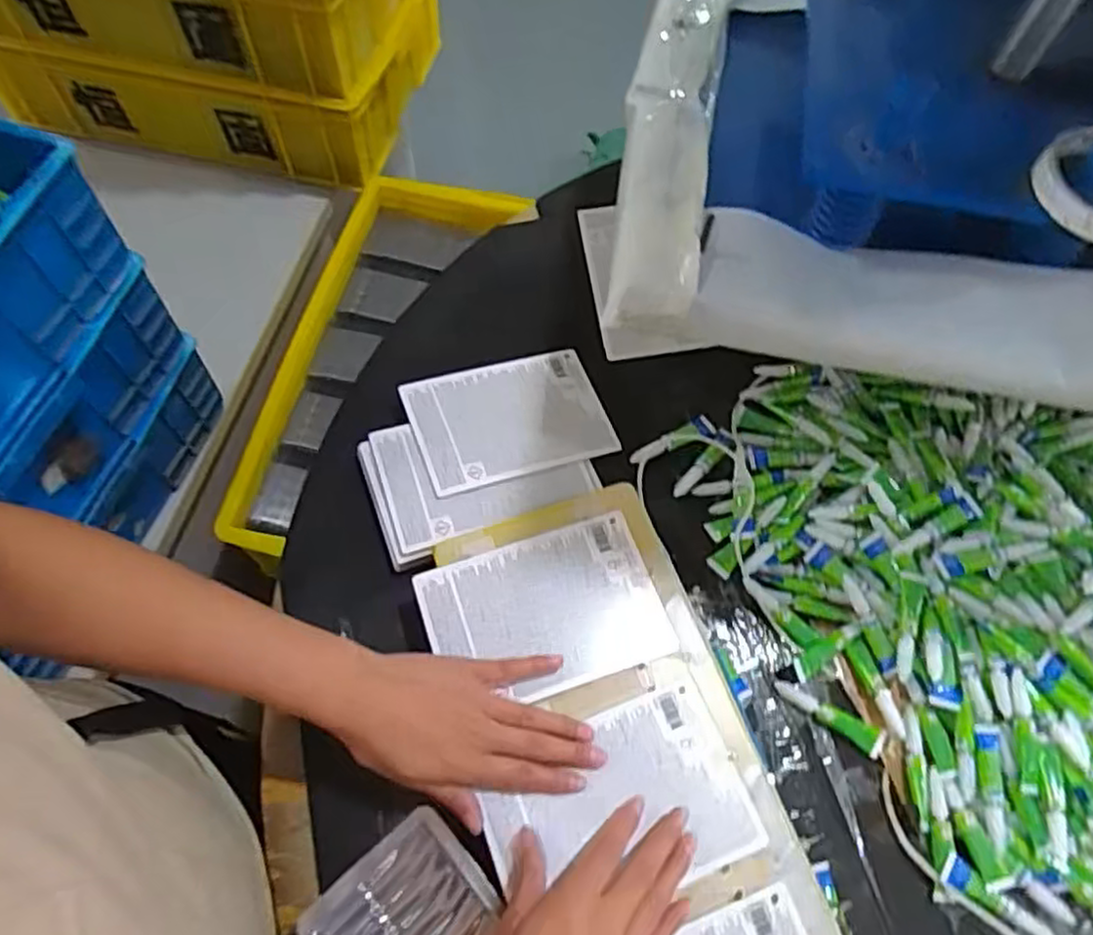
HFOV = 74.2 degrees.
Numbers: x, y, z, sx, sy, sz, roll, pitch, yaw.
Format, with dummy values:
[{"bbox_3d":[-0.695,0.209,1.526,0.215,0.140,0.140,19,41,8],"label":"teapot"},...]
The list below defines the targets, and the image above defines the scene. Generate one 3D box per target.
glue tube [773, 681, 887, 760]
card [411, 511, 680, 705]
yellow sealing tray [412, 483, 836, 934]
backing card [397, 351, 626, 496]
[{"bbox_3d":[0.208,0.185,0.534,0.081,0.013,0.019,28,65,10],"label":"glue tube"},{"bbox_3d":[-0.001,0.107,0.530,0.167,0.005,0.114,-16,66,-10],"label":"card"},{"bbox_3d":[0.053,0.217,0.480,0.184,0.012,0.417,-17,66,-11],"label":"yellow sealing tray"},{"bbox_3d":[-0.033,-0.043,0.634,0.165,0.006,0.115,-15,63,-17],"label":"backing card"}]

